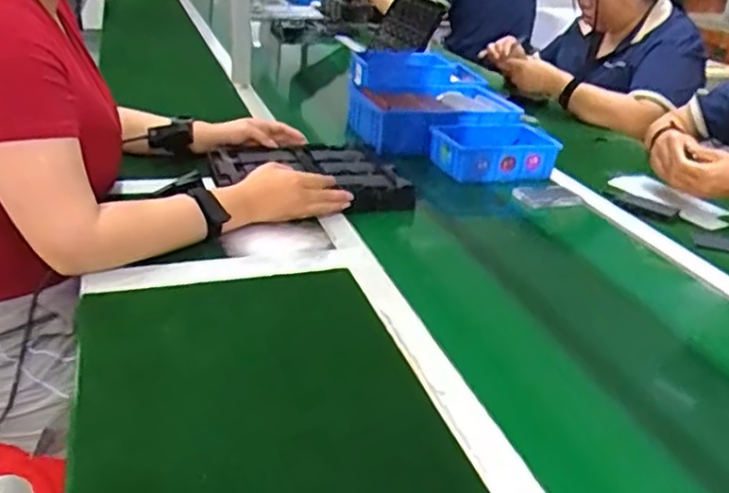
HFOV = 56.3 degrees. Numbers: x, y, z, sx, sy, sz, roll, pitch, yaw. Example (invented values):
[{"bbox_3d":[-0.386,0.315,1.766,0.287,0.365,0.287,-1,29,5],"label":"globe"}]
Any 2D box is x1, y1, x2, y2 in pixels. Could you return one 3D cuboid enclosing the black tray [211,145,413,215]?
[{"bbox_3d":[-0.087,-0.113,1.080,0.280,0.034,0.229,-8,29,-25],"label":"black tray"}]

